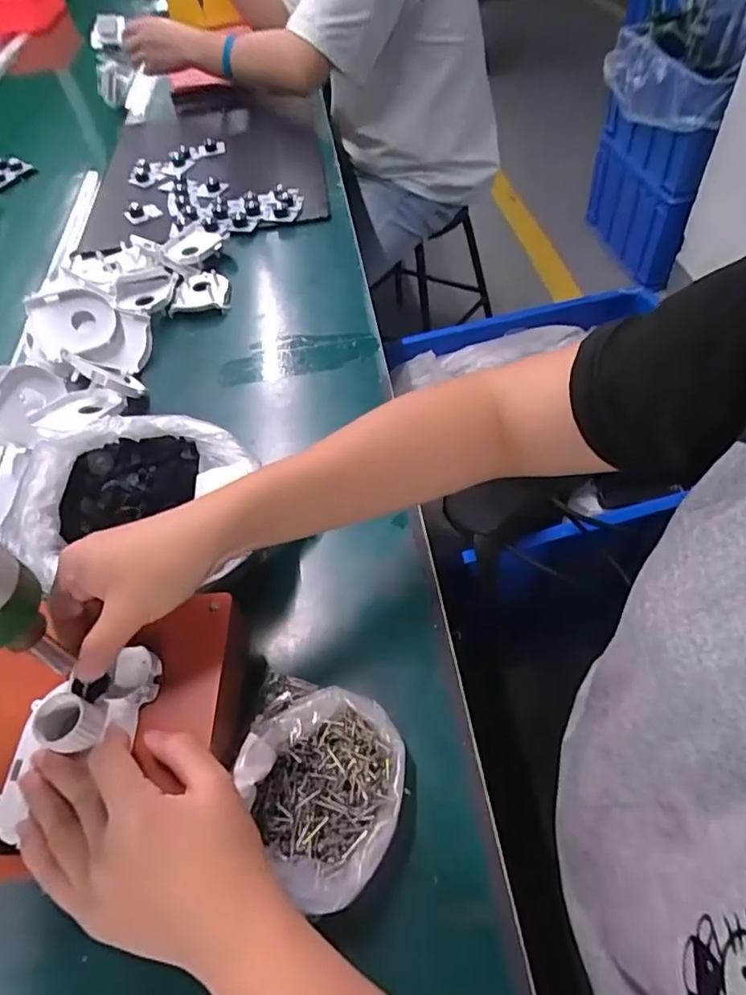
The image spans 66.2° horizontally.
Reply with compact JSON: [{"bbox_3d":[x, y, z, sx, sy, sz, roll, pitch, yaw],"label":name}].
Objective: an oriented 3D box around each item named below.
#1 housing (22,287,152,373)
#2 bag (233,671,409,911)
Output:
[{"bbox_3d":[-0.307,-0.180,0.628,0.125,0.032,0.082,12,82,-16],"label":"housing"},{"bbox_3d":[-0.038,0.168,0.345,0.113,0.041,0.109,17,56,18],"label":"bag"}]

